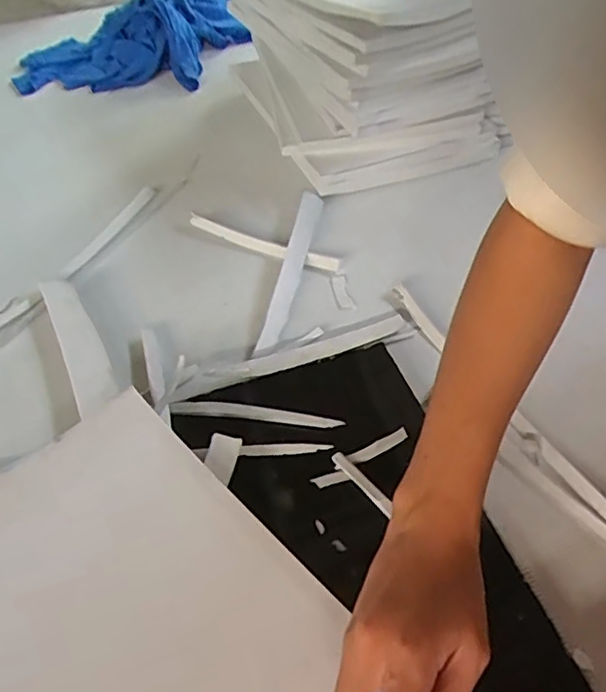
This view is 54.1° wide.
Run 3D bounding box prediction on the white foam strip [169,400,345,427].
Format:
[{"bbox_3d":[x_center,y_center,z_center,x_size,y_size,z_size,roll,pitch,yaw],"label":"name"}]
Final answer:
[{"bbox_3d":[-0.035,0.050,0.443,0.127,0.006,0.012,5,50,4],"label":"white foam strip"}]

